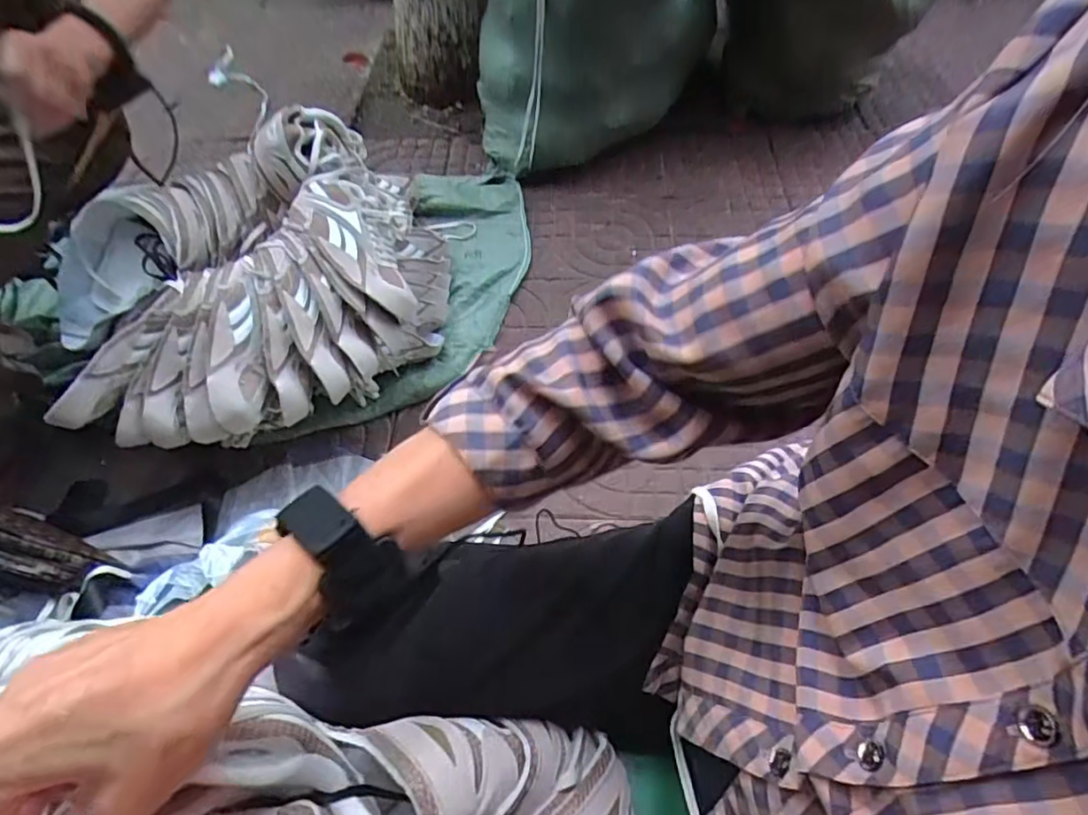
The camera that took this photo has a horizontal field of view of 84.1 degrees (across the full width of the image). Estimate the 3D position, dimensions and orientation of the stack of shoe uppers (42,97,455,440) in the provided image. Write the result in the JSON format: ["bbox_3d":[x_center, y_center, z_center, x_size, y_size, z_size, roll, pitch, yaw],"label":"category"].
[{"bbox_3d":[-0.381,-0.170,0.884,0.584,0.296,0.362,-33,60,-19],"label":"stack of shoe uppers"}]

